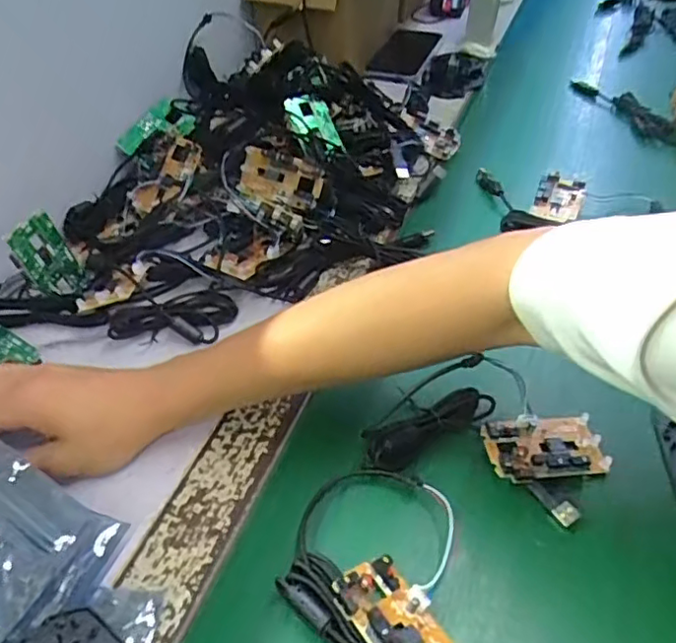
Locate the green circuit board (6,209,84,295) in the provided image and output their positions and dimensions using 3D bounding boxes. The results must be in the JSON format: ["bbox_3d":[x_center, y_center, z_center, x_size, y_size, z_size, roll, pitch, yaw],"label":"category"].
[{"bbox_3d":[-0.246,-0.052,0.511,0.011,0.072,0.041,7,45,32],"label":"green circuit board"}]

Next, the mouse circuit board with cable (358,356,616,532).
[{"bbox_3d":[0.104,0.069,0.411,0.152,0.023,0.108,13,48,11],"label":"mouse circuit board with cable"}]

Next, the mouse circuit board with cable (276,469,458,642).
[{"bbox_3d":[0.027,0.161,0.328,0.101,0.023,0.183,-7,47,-7],"label":"mouse circuit board with cable"}]

